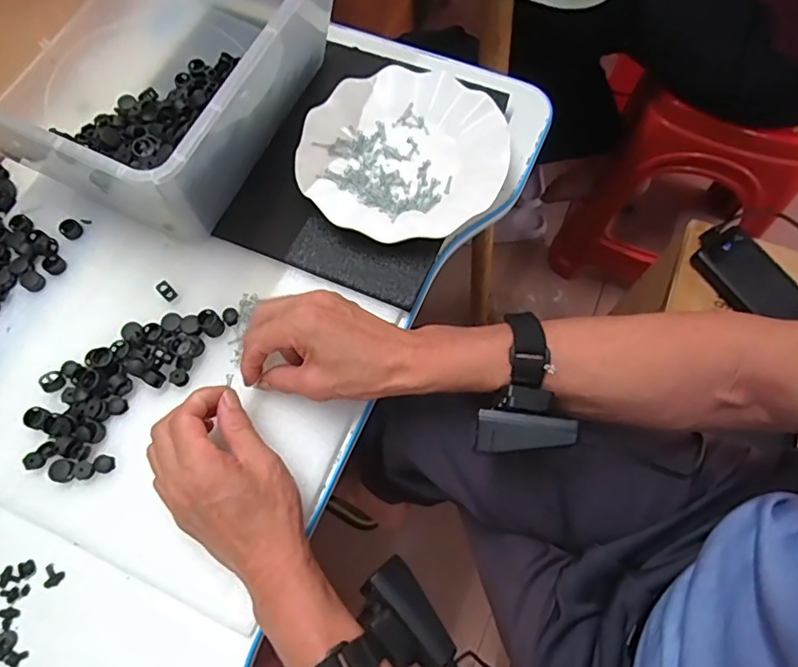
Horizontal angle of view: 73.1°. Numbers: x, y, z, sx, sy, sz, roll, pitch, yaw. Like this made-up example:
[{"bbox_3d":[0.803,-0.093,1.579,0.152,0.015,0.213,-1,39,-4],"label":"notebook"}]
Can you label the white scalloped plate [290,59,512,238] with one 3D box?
[{"bbox_3d":[0.002,-0.165,0.493,0.185,0.025,0.167,-35,72,-12],"label":"white scalloped plate"}]

